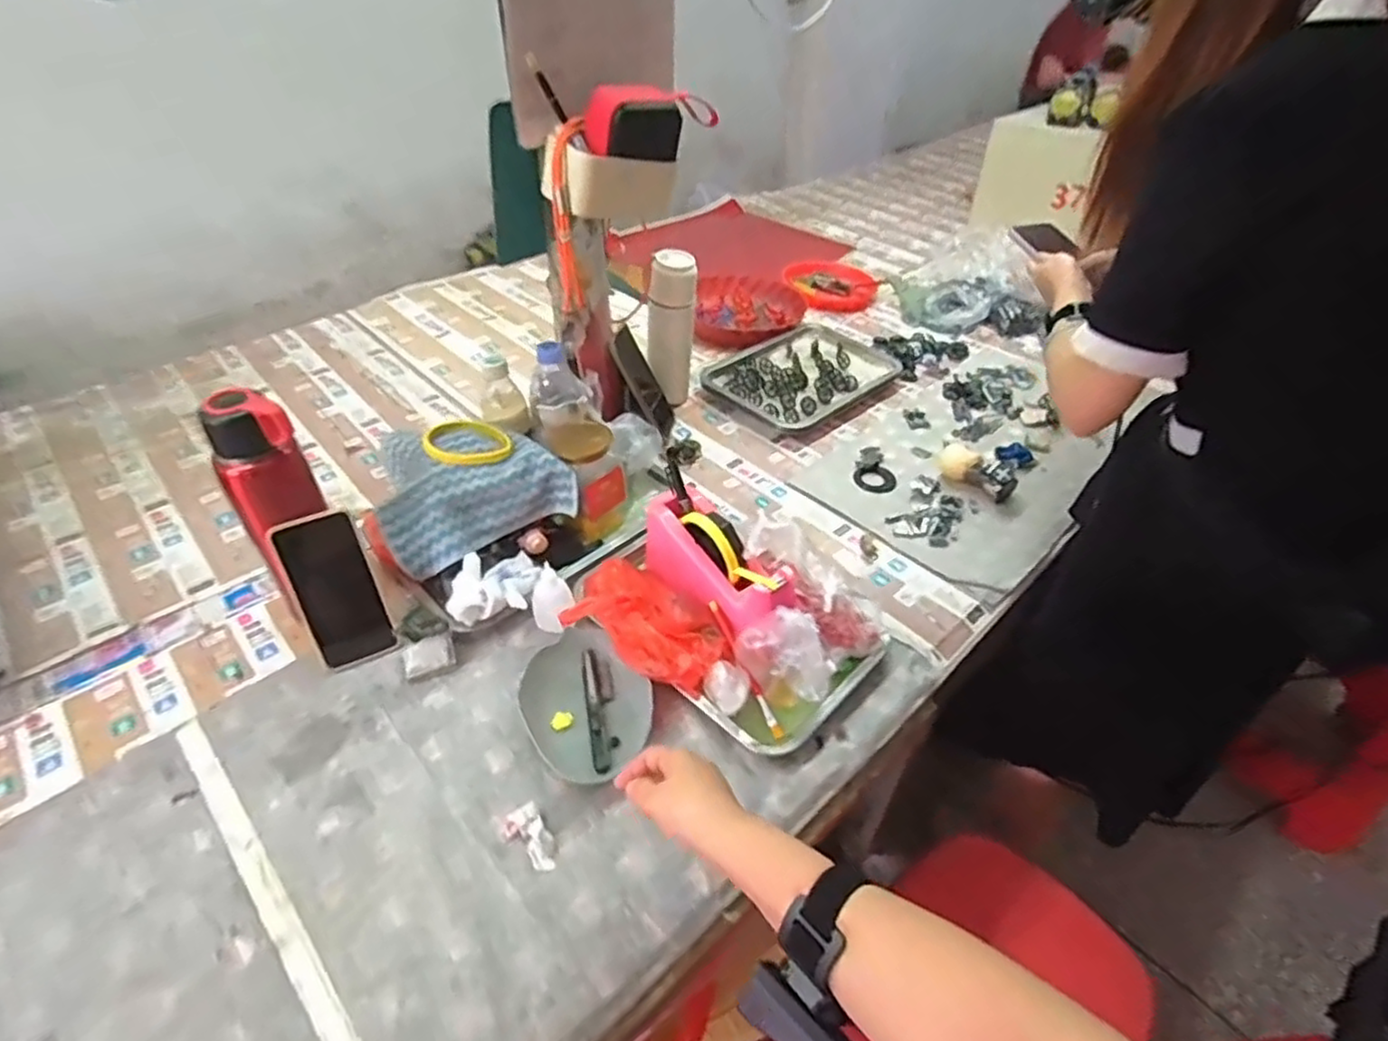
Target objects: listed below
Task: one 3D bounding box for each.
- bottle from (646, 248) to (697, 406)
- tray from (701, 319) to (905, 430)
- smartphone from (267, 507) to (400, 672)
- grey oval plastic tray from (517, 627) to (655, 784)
[{"bbox_3d":[-0.036,-0.280,1.038,0.068,0.217,0.068,0,42,-2],"label":"bottle"},{"bbox_3d":[0.179,-0.244,1.156,0.314,0.033,0.205,-32,52,-31],"label":"tray"},{"bbox_3d":[-0.361,0.072,0.704,0.075,0.159,0.012,-20,18,-17],"label":"smartphone"},{"bbox_3d":[-0.108,0.176,0.681,0.114,0.030,0.151,-24,48,-25],"label":"grey oval plastic tray"}]

